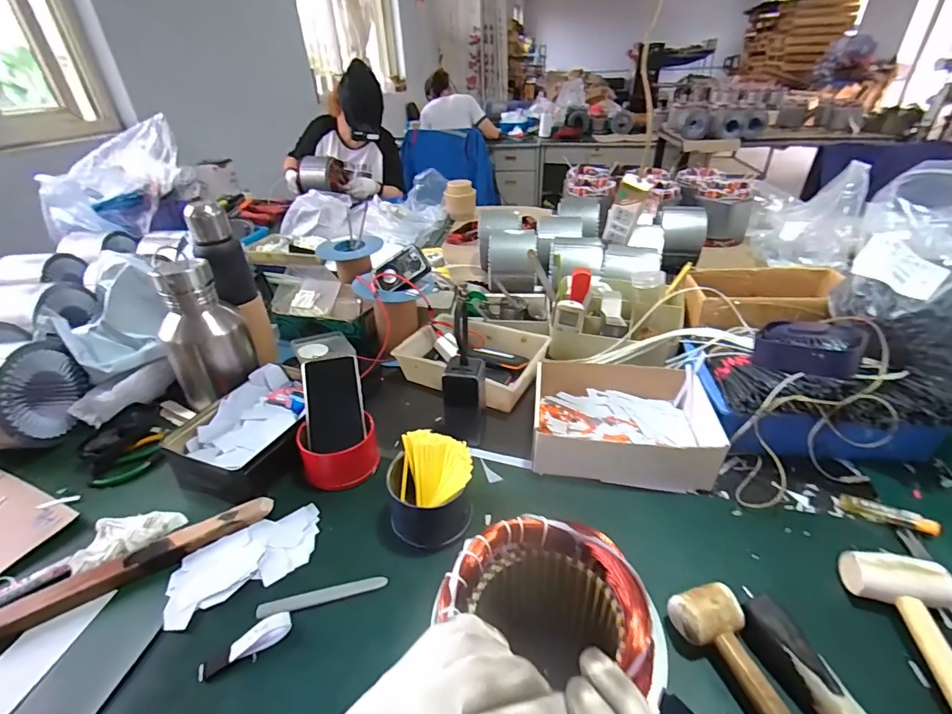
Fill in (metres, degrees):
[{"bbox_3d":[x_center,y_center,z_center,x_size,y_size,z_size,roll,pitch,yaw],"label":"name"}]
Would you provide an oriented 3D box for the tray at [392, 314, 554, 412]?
[{"bbox_3d":[-0.001,0.003,0.798,0.250,0.062,0.177,18,39,26],"label":"tray"}]

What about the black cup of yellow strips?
[{"bbox_3d":[-0.055,0.161,0.535,0.099,0.090,0.105,-1,34,1],"label":"black cup of yellow strips"}]

